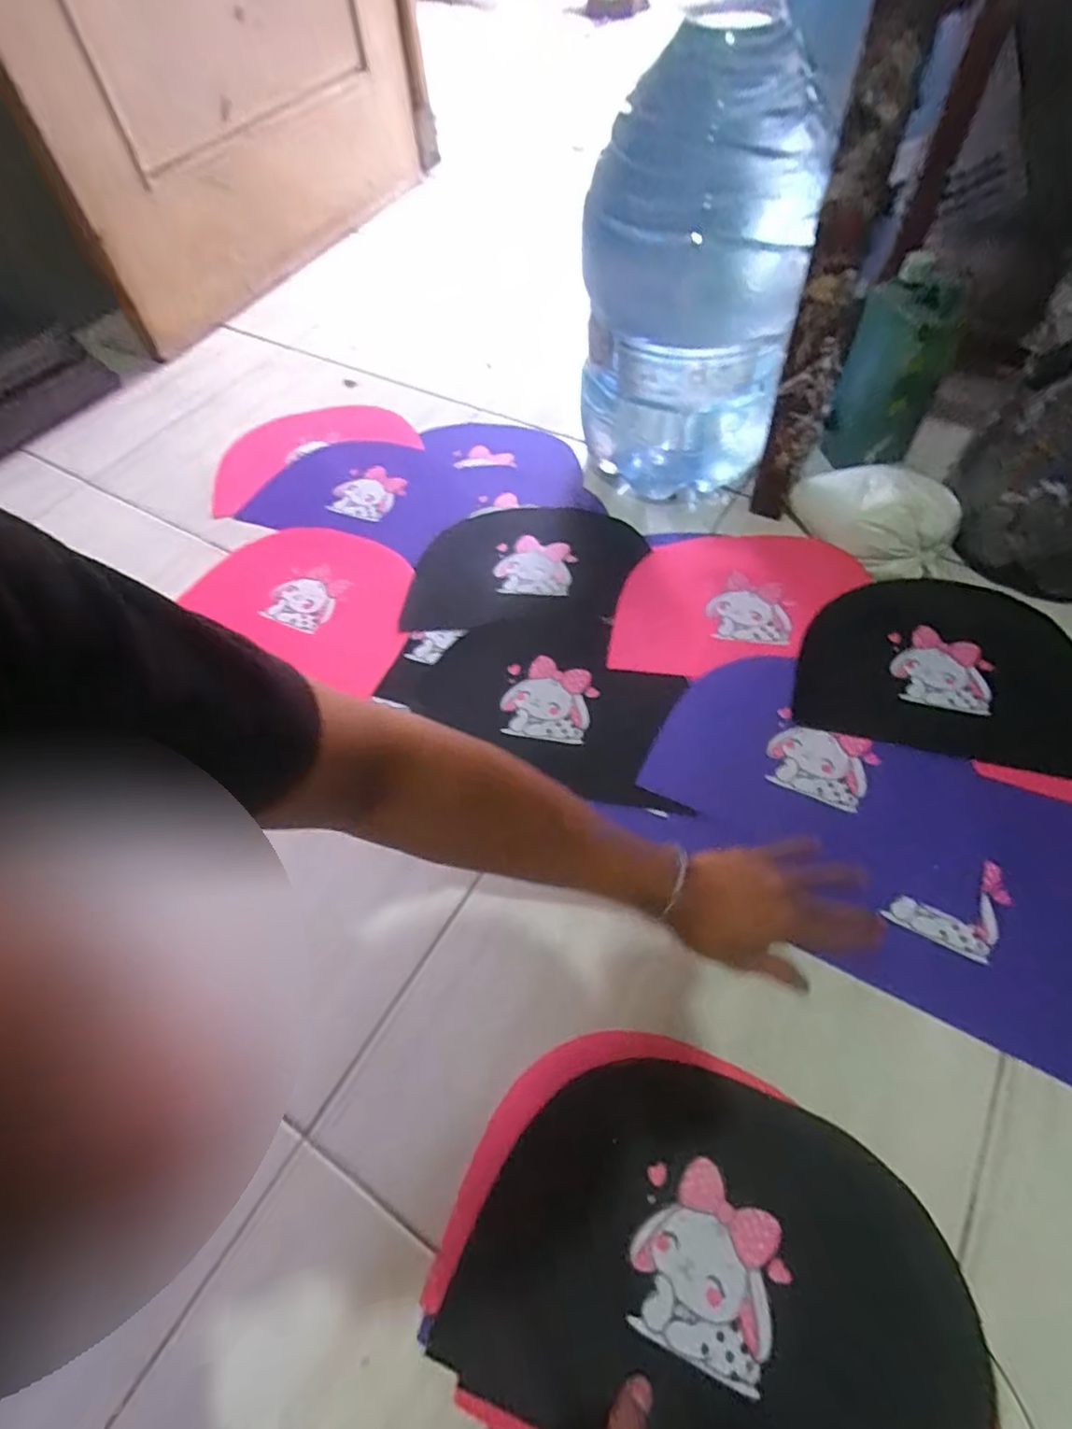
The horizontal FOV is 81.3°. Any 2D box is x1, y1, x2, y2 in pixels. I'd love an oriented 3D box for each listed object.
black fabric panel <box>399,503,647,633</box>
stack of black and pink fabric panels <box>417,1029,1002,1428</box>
[{"bbox_3d":[-0.015,-0.185,0.736,0.269,0.016,0.192,-4,57,1],"label":"black fabric panel"},{"bbox_3d":[0.112,0.343,0.385,0.319,0.035,0.216,18,60,15],"label":"stack of black and pink fabric panels"}]

